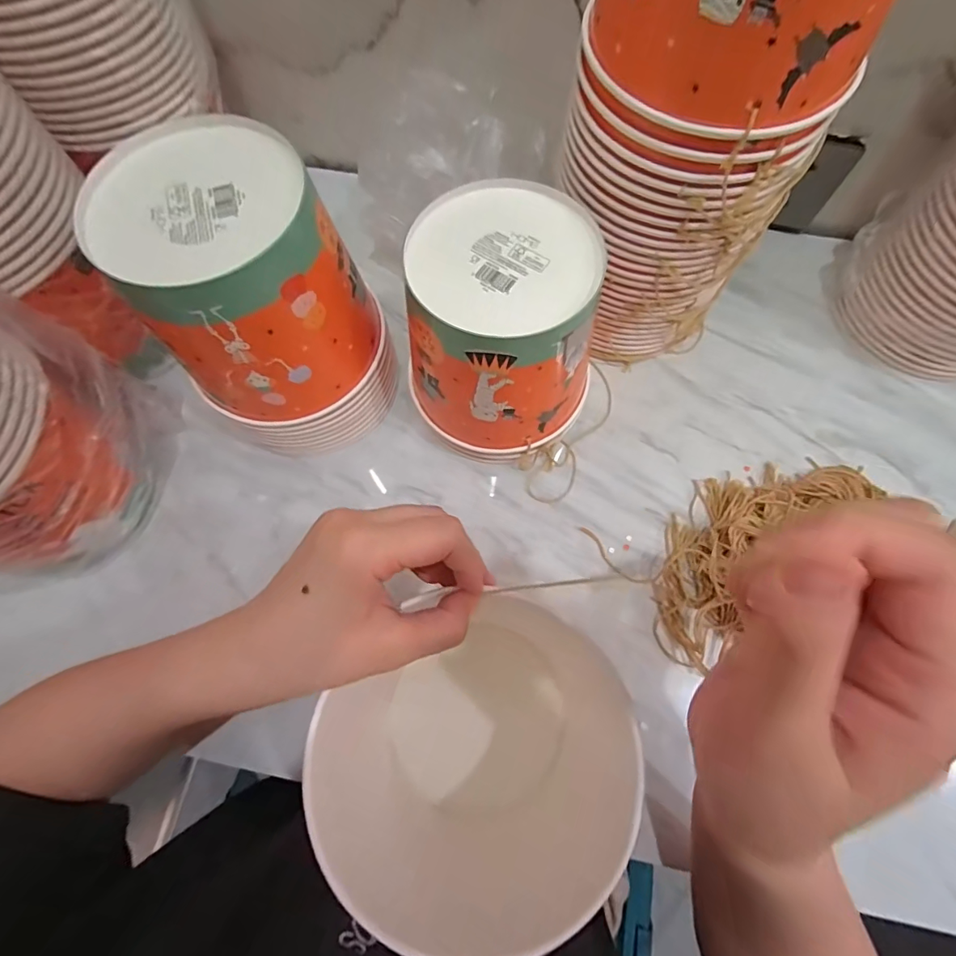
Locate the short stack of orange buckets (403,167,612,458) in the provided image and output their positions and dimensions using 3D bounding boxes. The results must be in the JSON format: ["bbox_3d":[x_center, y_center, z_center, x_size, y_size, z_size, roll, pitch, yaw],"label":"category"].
[{"bbox_3d":[0.023,-0.110,0.373,0.137,0.161,0.151,11,72,4],"label":"short stack of orange buckets"}]

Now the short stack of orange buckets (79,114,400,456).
[{"bbox_3d":[-0.160,-0.127,0.354,0.144,0.189,0.147,-32,74,-9],"label":"short stack of orange buckets"}]

